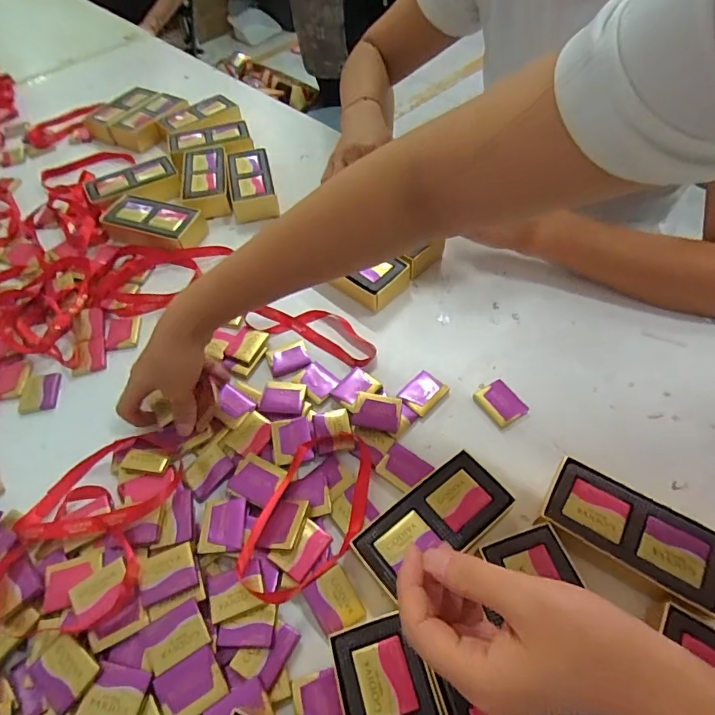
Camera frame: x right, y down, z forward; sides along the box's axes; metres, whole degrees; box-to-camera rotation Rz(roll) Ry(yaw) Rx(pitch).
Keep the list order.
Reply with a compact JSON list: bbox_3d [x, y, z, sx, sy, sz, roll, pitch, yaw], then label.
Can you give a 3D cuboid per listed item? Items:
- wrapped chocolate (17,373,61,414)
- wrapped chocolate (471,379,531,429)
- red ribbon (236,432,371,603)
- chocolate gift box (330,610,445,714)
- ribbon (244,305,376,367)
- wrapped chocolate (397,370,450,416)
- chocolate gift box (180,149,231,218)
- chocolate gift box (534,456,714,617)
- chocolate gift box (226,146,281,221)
[{"bbox_3d":[-0.309,0.034,0.451,0.032,0.007,0.040,-7,54,-2],"label":"wrapped chocolate"},{"bbox_3d":[0.128,0.040,0.417,0.034,0.005,0.041,-27,58,-15],"label":"wrapped chocolate"},{"bbox_3d":[-0.031,0.114,0.352,0.073,0.013,0.141,18,57,15],"label":"red ribbon"},{"bbox_3d":[0.024,0.221,0.279,0.054,0.027,0.112,-15,55,-8],"label":"chocolate gift box"},{"bbox_3d":[-0.046,-0.031,0.478,0.143,0.009,0.049,22,58,17],"label":"ribbon"},{"bbox_3d":[0.061,0.032,0.427,0.033,0.004,0.040,38,64,26],"label":"wrapped chocolate"},{"bbox_3d":[-0.201,-0.233,0.614,0.059,0.034,0.112,-11,55,-5],"label":"chocolate gift box"},{"bbox_3d":[0.191,0.128,0.331,0.110,0.033,0.059,28,60,21],"label":"chocolate gift box"},{"bbox_3d":[-0.138,-0.228,0.608,0.055,0.032,0.116,-12,55,-6],"label":"chocolate gift box"}]

